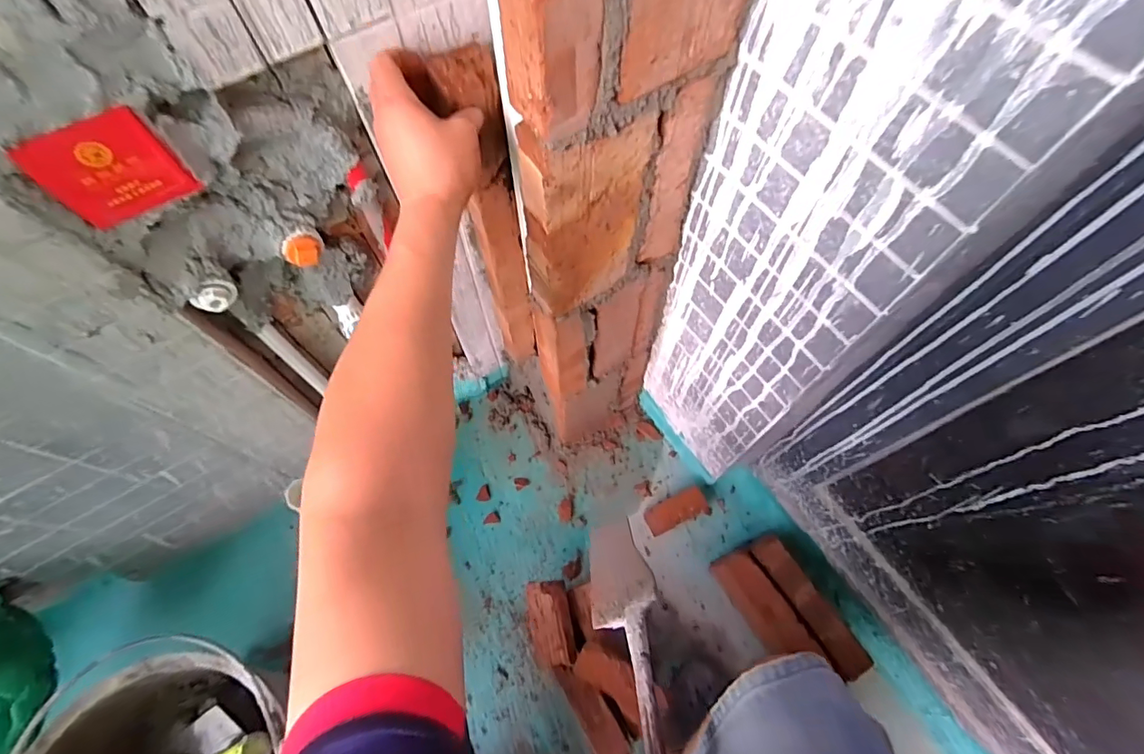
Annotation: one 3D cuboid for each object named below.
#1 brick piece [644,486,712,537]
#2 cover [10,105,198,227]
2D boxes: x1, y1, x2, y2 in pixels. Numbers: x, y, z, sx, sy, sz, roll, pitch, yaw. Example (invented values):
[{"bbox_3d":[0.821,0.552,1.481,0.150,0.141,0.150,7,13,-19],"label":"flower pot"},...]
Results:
[{"bbox_3d":[0.189,0.235,0.911,0.117,0.057,0.053,-19,67,-8],"label":"brick piece"},{"bbox_3d":[-0.342,-0.154,0.385,0.081,0.076,0.006,-32,70,-13],"label":"cover"}]

